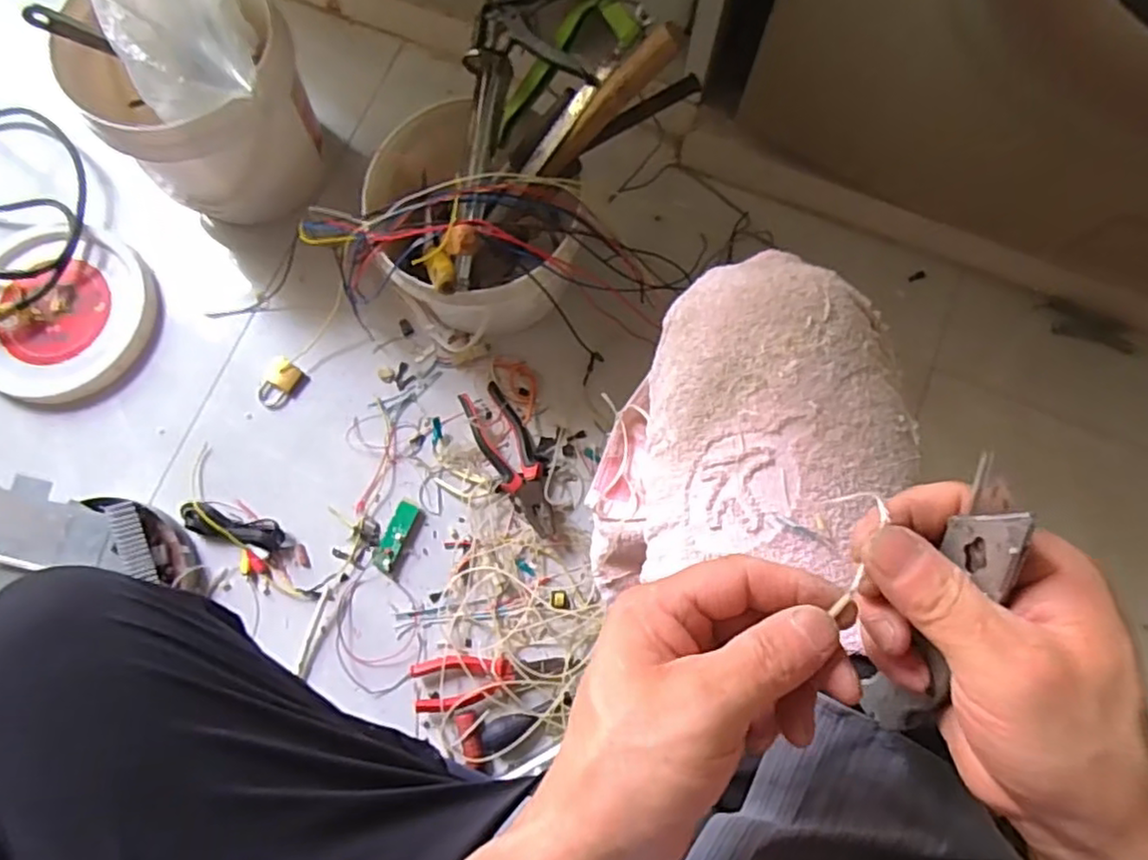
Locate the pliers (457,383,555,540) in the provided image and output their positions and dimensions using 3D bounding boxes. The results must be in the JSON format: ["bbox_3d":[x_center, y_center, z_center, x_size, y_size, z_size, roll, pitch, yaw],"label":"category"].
[{"bbox_3d":[-0.069,0.033,0.785,0.060,0.028,0.194,-30,79,-6],"label":"pliers"}]

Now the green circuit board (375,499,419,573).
[{"bbox_3d":[-0.208,0.124,0.782,0.025,0.011,0.083,20,79,5],"label":"green circuit board"}]

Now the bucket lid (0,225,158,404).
[{"bbox_3d":[-0.660,-0.154,0.848,0.229,0.040,0.228,0,78,1],"label":"bucket lid"}]

